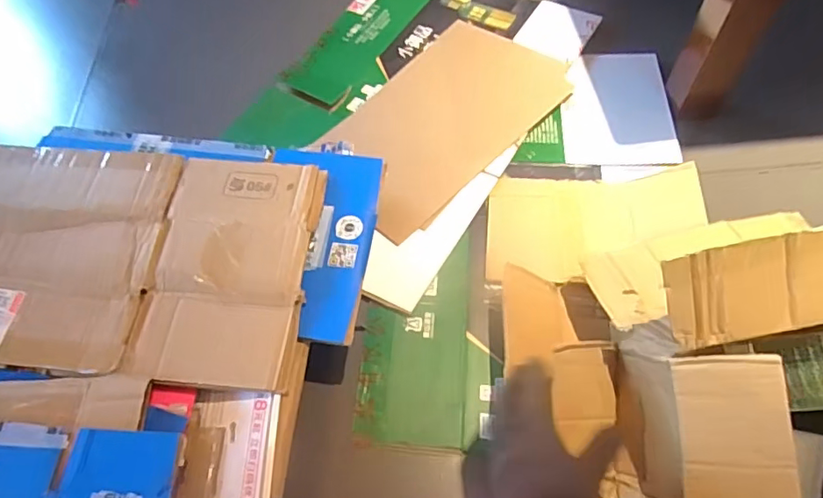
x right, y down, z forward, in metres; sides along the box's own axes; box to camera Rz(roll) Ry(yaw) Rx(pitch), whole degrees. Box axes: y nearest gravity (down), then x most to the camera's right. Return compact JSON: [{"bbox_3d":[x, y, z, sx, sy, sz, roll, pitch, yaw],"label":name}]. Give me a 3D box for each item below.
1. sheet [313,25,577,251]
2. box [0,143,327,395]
[{"bbox_3d":[0.045,-0.196,0.818,0.230,0.014,0.406,34,63,22],"label":"sheet"},{"bbox_3d":[-0.334,0.003,0.605,0.445,0.027,0.262,3,59,5],"label":"box"}]

